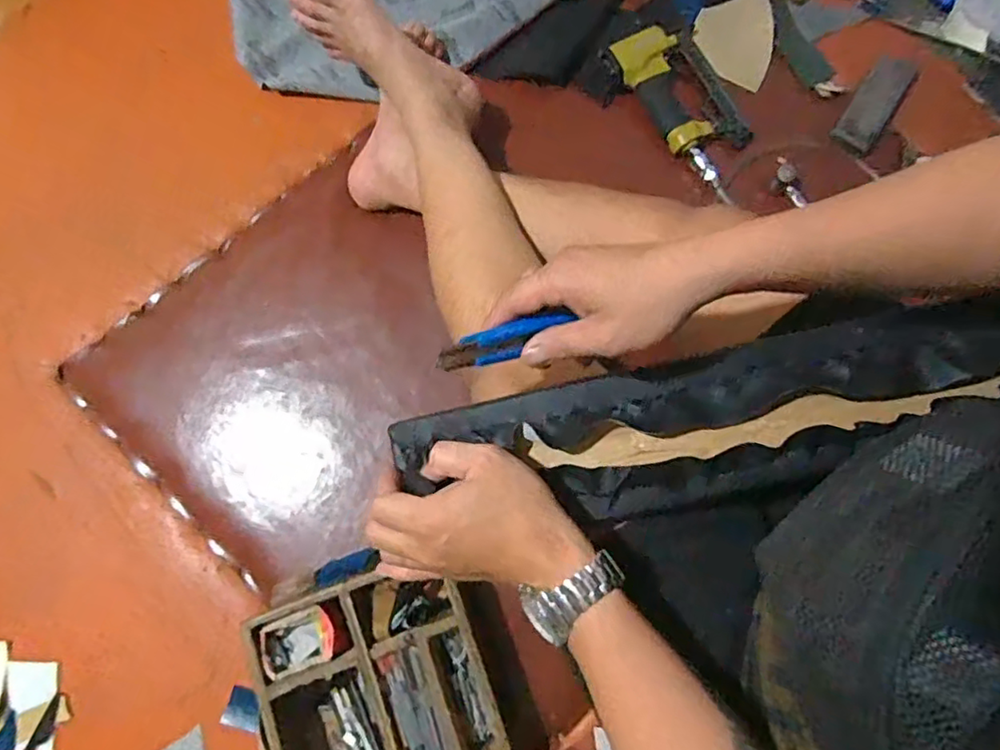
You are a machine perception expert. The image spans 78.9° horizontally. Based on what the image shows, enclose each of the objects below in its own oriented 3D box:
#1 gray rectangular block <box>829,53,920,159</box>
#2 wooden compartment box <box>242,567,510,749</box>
[{"bbox_3d":[0.497,-0.360,0.805,0.055,0.012,0.150,34,82,7],"label":"gray rectangular block"},{"bbox_3d":[-0.125,0.327,0.641,0.220,0.080,0.229,-19,79,-2],"label":"wooden compartment box"}]

